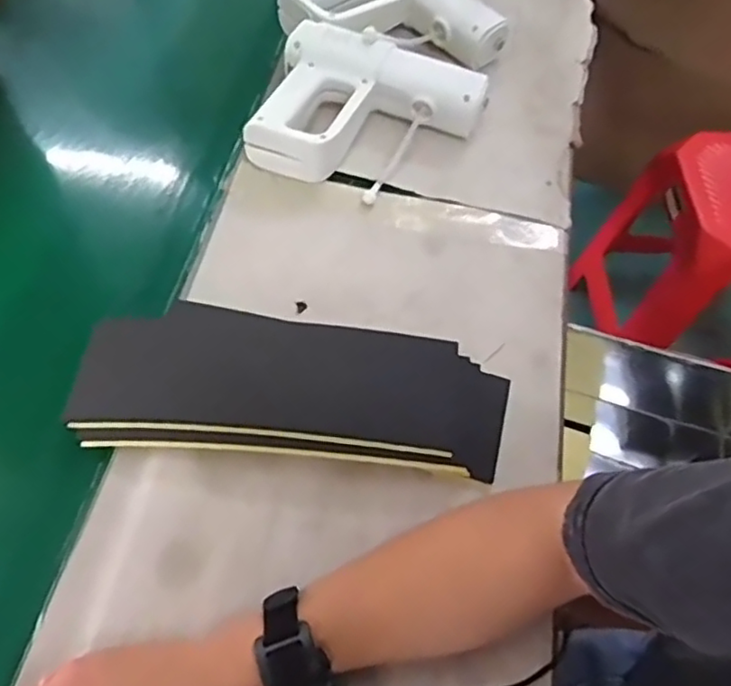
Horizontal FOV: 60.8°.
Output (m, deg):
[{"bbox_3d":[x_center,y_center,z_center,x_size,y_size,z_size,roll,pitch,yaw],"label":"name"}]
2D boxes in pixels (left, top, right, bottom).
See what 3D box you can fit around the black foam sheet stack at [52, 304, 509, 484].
[{"bbox_3d":[-0.058,0.031,0.488,0.332,0.046,0.111,4,61,1],"label":"black foam sheet stack"}]

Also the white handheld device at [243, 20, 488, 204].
[{"bbox_3d":[0.005,-0.233,0.634,0.203,0.060,0.168,17,62,8],"label":"white handheld device"}]

